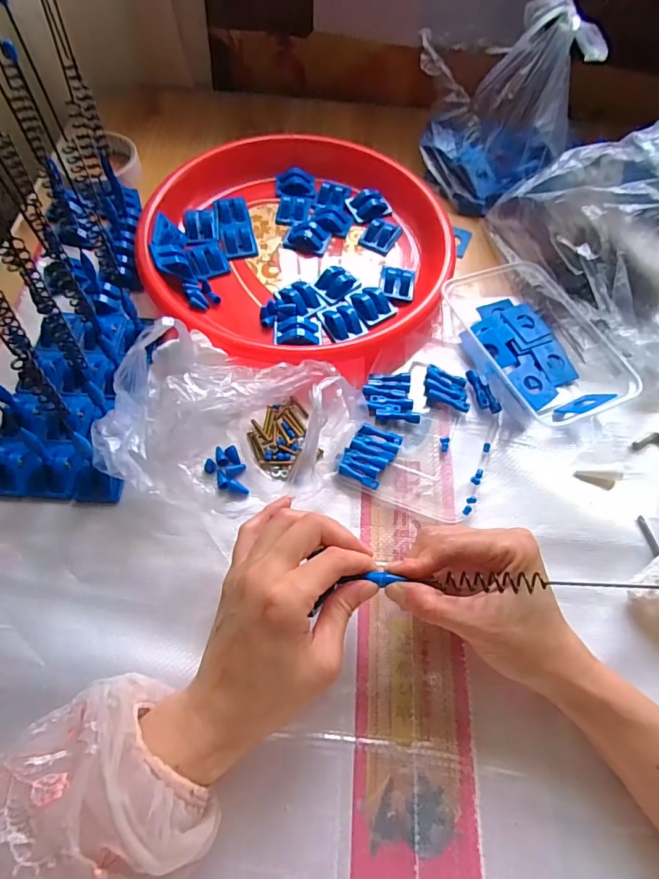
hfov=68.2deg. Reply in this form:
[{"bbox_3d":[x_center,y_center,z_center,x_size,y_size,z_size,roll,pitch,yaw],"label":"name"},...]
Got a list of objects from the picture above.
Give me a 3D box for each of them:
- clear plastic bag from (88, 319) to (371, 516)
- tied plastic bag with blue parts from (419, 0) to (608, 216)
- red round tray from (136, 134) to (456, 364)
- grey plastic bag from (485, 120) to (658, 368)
[{"bbox_3d":[-0.072,-0.016,0.371,0.185,0.066,0.132,11,63,2],"label":"clear plastic bag"},{"bbox_3d":[0.164,-0.340,0.499,0.173,0.150,0.110,19,63,7],"label":"tied plastic bag with blue parts"},{"bbox_3d":[-0.034,-0.195,0.477,0.280,0.031,0.278,1,63,-3],"label":"red round tray"},{"bbox_3d":[0.277,-0.188,0.437,0.133,0.130,0.232,-23,66,-14],"label":"grey plastic bag"}]

